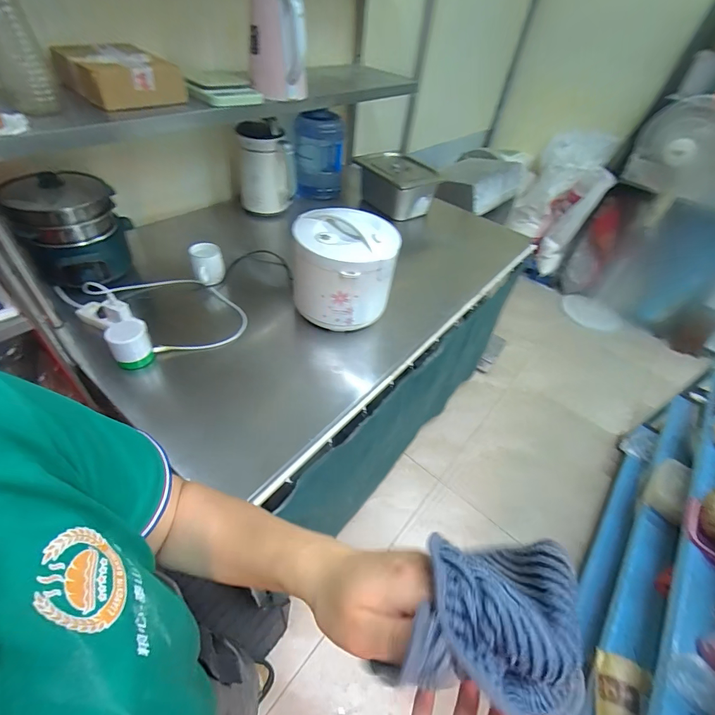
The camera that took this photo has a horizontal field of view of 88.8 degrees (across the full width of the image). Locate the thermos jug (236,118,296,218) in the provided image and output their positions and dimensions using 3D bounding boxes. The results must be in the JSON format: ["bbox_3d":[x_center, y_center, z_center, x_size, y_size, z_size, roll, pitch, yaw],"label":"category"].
[{"bbox_3d":[-0.334,-0.677,1.340,0.220,0.304,0.158,-10,49,-18],"label":"thermos jug"}]

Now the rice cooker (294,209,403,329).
[{"bbox_3d":[-0.039,-0.224,0.955,0.254,0.231,0.214,9,46,-1],"label":"rice cooker"}]

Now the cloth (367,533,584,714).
[{"bbox_3d":[0.076,0.148,0.212,0.116,0.070,0.085,10,46,5],"label":"cloth"}]

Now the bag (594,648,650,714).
[{"bbox_3d":[0.549,0.762,0.757,0.081,0.081,0.274,29,49,18],"label":"bag"}]

